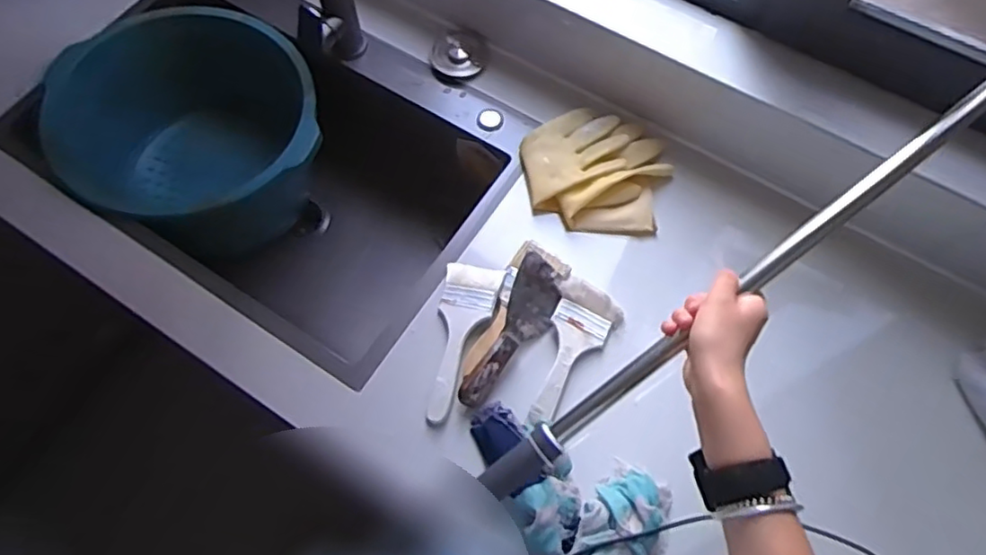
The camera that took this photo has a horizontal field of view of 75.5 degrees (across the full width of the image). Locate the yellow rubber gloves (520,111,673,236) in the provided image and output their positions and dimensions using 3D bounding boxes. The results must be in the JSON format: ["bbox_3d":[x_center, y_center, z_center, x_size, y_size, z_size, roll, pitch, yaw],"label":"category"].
[{"bbox_3d":[0.135,-0.145,0.855,0.190,0.030,0.172,14,68,6],"label":"yellow rubber gloves"}]

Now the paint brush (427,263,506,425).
[{"bbox_3d":[-0.037,0.074,0.762,0.068,0.015,0.197,9,67,4],"label":"paint brush"}]

